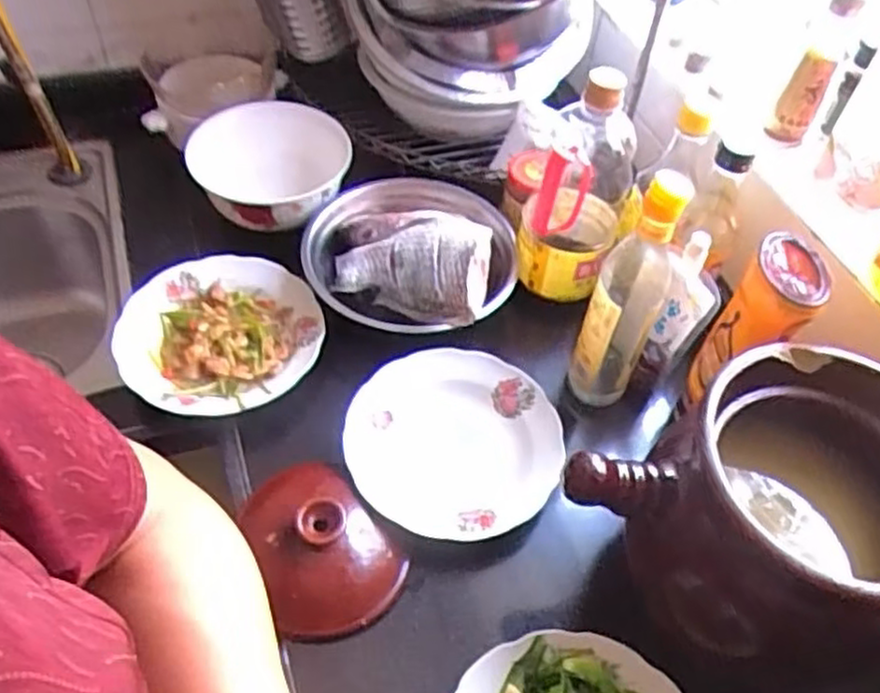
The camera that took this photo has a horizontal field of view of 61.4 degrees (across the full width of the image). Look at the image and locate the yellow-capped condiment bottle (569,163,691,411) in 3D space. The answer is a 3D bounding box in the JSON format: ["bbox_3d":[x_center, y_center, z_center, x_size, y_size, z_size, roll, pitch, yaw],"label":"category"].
[{"bbox_3d":[0.171,-0.045,0.682,0.061,0.264,0.063,20,54,12],"label":"yellow-capped condiment bottle"}]

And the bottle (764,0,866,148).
[{"bbox_3d":[0.353,-0.259,0.695,0.039,0.140,0.038,28,56,18],"label":"bottle"}]

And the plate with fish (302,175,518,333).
[{"bbox_3d":[-0.029,-0.118,0.776,0.211,0.068,0.229,2,52,-2],"label":"plate with fish"}]

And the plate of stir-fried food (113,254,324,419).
[{"bbox_3d":[-0.219,-0.011,0.741,0.191,0.028,0.192,2,52,-2],"label":"plate of stir-fried food"}]

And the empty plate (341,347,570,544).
[{"bbox_3d":[0.014,0.092,0.684,0.188,0.039,0.185,2,52,-2],"label":"empty plate"}]

